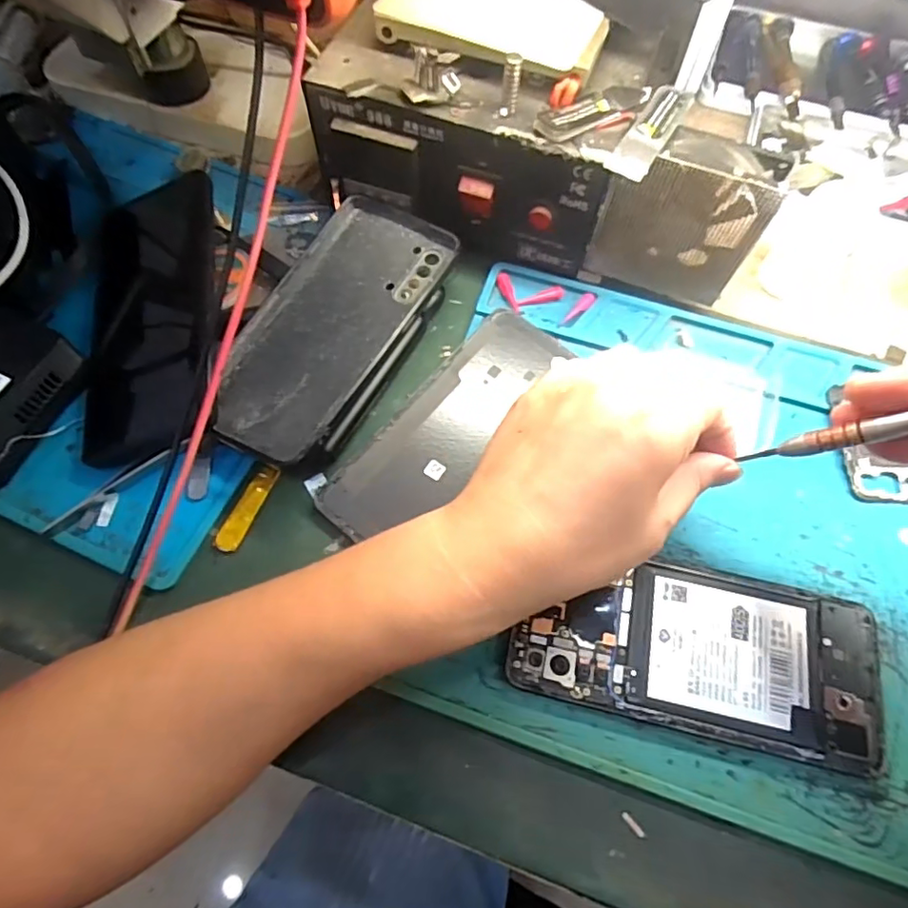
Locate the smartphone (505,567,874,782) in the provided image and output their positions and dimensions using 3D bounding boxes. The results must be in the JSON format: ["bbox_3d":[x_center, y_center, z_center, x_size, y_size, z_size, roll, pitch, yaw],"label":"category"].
[{"bbox_3d":[0.106,0.086,0.254,0.154,0.008,0.068,12,67,5],"label":"smartphone"}]

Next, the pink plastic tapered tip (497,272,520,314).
[{"bbox_3d":[0.032,-0.096,0.337,0.008,0.004,0.029,-13,67,-6],"label":"pink plastic tapered tip"}]

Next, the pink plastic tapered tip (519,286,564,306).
[{"bbox_3d":[0.051,-0.093,0.339,0.029,0.004,0.007,-13,67,-6],"label":"pink plastic tapered tip"}]

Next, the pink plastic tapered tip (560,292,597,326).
[{"bbox_3d":[0.073,-0.084,0.334,0.008,0.004,0.030,36,71,14],"label":"pink plastic tapered tip"}]

